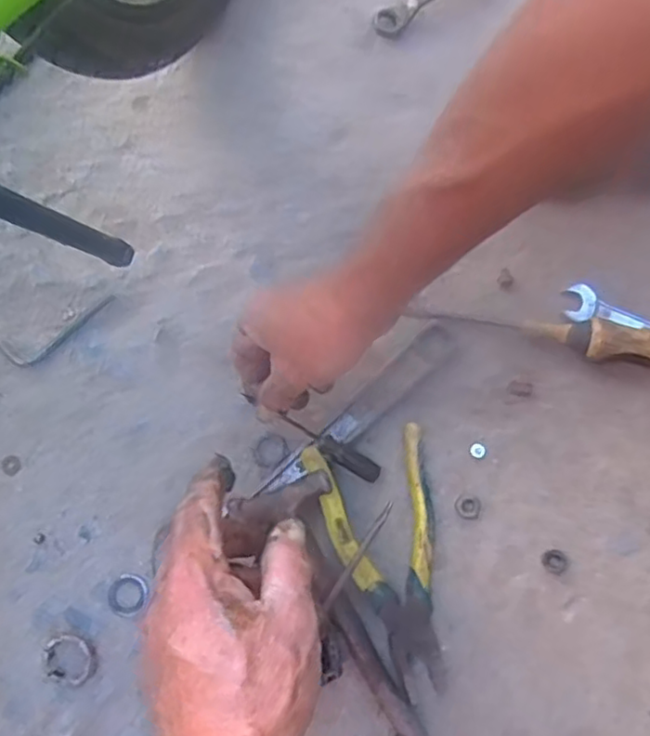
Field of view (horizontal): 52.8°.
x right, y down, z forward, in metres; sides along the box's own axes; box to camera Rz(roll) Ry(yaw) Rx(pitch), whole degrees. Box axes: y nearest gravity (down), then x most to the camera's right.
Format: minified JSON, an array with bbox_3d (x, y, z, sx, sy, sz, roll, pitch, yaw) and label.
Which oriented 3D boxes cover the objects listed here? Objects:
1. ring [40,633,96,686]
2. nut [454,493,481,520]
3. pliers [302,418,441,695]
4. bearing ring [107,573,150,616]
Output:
[{"bbox_3d":[-0.188,0.213,0.479,0.039,0.004,0.033,15,80,2],"label":"ring"},{"bbox_3d":[0.111,0.107,0.506,0.019,0.004,0.018,0,79,-1],"label":"nut"},{"bbox_3d":[0.051,0.144,0.489,0.089,0.028,0.186,-14,80,-3],"label":"pliers"},{"bbox_3d":[-0.149,0.171,0.495,0.030,0.004,0.031,0,79,-1],"label":"bearing ring"}]

